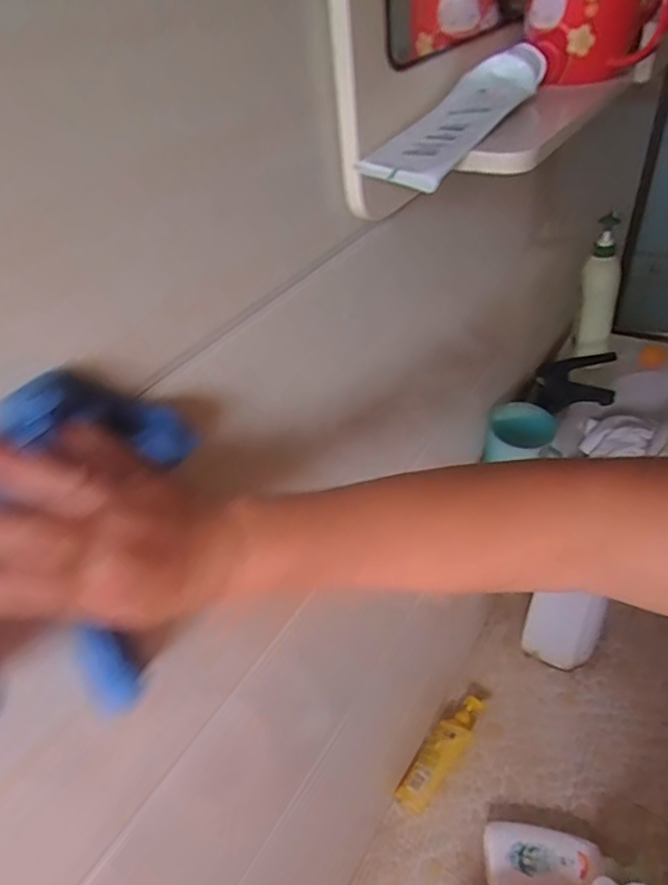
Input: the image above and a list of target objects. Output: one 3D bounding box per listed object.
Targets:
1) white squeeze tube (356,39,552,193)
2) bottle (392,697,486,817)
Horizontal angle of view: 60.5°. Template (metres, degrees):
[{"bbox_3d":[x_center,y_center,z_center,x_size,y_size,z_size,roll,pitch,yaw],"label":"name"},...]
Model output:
[{"bbox_3d":[0.092,-0.236,0.406,0.062,0.037,0.207,20,48,29],"label":"white squeeze tube"},{"bbox_3d":[0.227,0.639,1.191,0.066,0.044,0.267,27,52,34],"label":"bottle"}]

